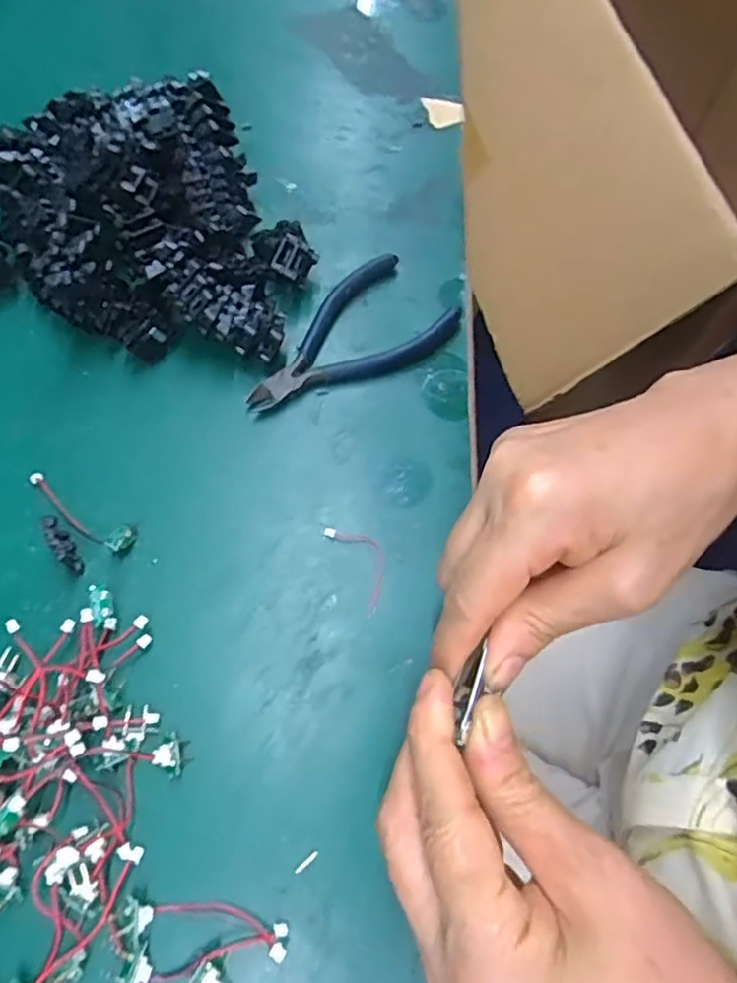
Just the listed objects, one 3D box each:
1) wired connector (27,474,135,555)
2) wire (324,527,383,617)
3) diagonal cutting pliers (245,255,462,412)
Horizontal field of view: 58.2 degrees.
[{"bbox_3d":[-0.132,0.009,0.299,0.061,0.004,0.013,29,67,10],"label":"wired connector"},{"bbox_3d":[-0.001,0.032,0.297,0.020,0.005,0.044,-24,69,-14],"label":"wire"},{"bbox_3d":[-0.012,-0.078,0.344,0.118,0.011,0.058,-36,72,-18],"label":"diagonal cutting pliers"}]

